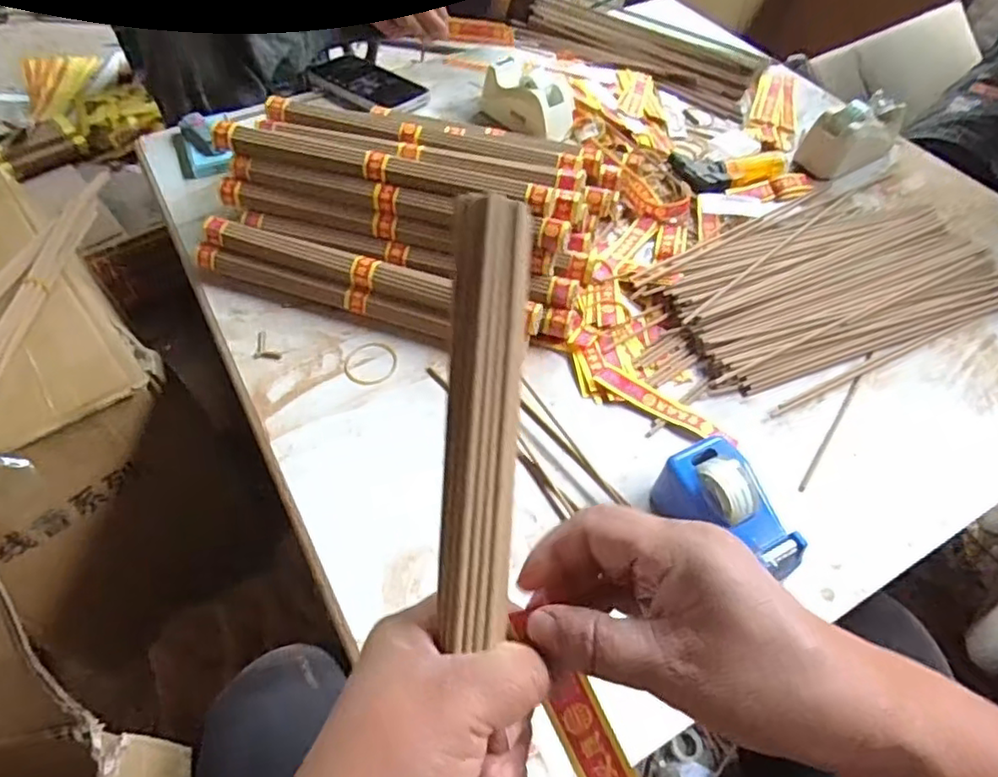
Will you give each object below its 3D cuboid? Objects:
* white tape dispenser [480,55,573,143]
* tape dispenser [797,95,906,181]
[{"bbox_3d":[0.031,-0.333,0.745,0.119,0.060,0.062,33,60,21],"label":"white tape dispenser"},{"bbox_3d":[0.398,-0.285,0.714,0.119,0.061,0.056,-25,58,-18],"label":"tape dispenser"}]

